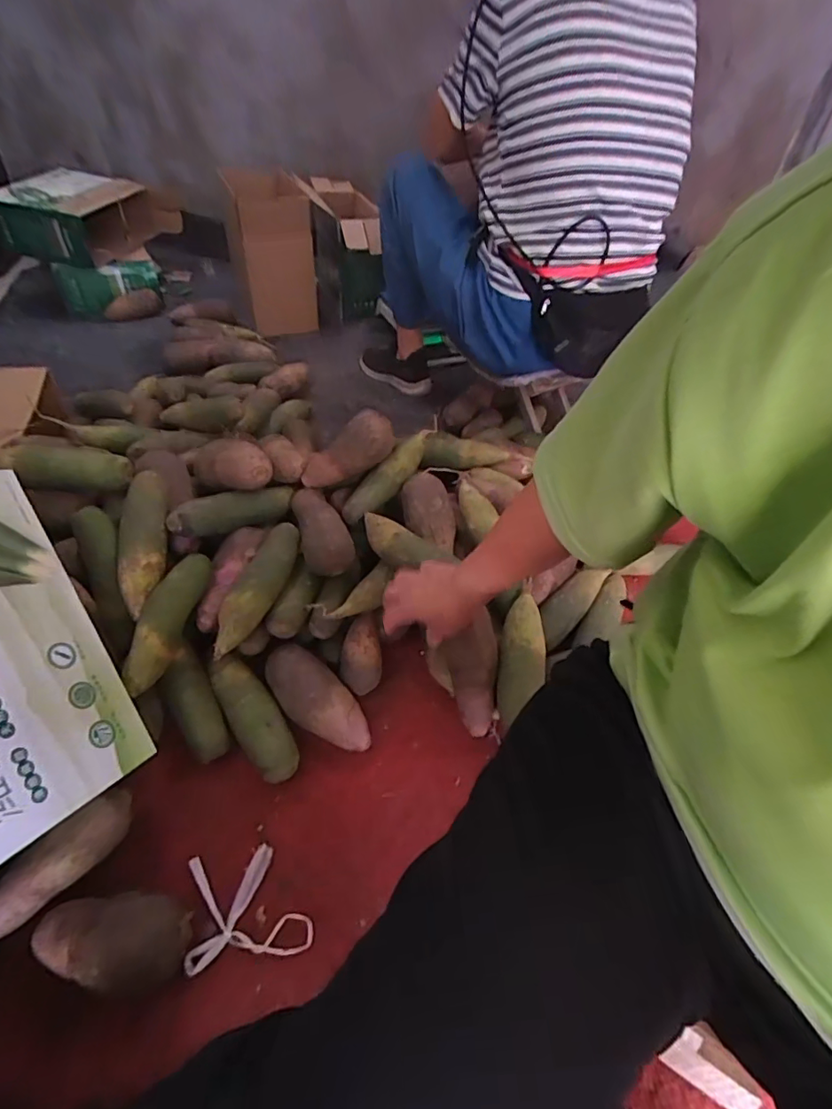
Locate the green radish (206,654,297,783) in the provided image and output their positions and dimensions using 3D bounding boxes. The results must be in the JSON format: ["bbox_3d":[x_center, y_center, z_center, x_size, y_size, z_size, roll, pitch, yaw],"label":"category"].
[{"bbox_3d":[-0.213,0.202,0.671,0.059,0.051,0.190,-26,53,-27],"label":"green radish"}]

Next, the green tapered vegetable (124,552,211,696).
[{"bbox_3d":[-0.308,0.079,0.643,0.048,0.068,0.178,10,45,4],"label":"green tapered vegetable"}]

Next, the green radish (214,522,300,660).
[{"bbox_3d":[-0.208,0.042,0.692,0.063,0.055,0.198,11,45,6],"label":"green radish"}]

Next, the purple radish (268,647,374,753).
[{"bbox_3d":[-0.131,0.189,0.679,0.175,0.067,0.071,34,52,25],"label":"purple radish"}]

